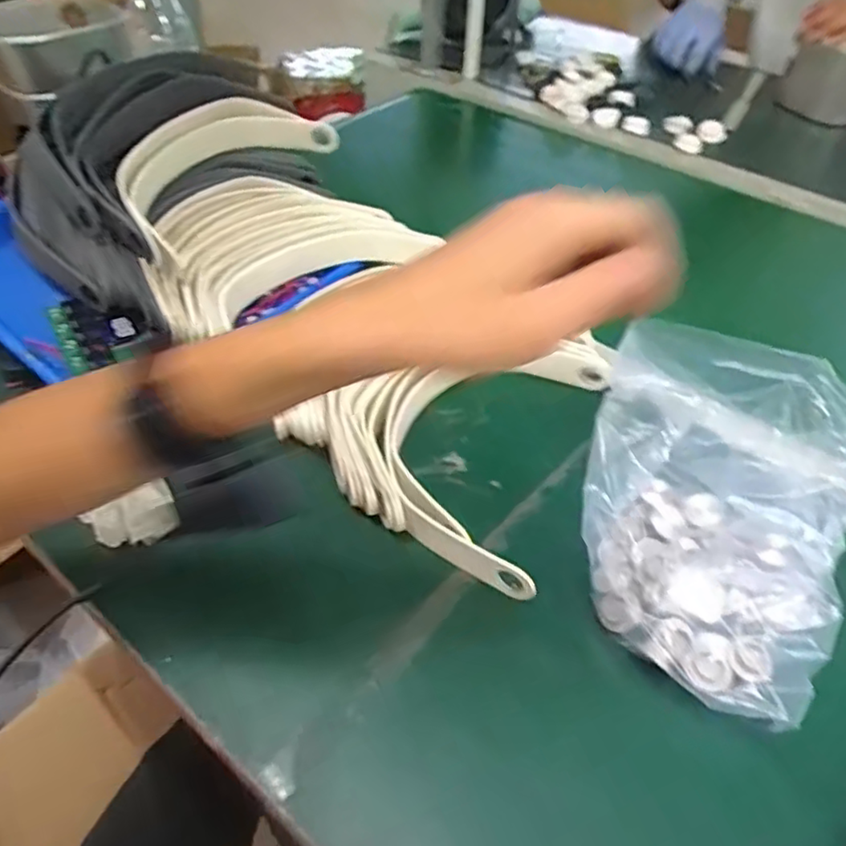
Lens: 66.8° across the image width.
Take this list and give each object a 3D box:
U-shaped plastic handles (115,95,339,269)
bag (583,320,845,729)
[{"bbox_3d":[-0.190,-0.243,0.604,0.100,0.061,0.227,30,53,22],"label":"U-shaped plastic handles"},{"bbox_3d":[0.167,0.050,0.375,0.175,0.137,0.171,26,53,21],"label":"bag"}]

